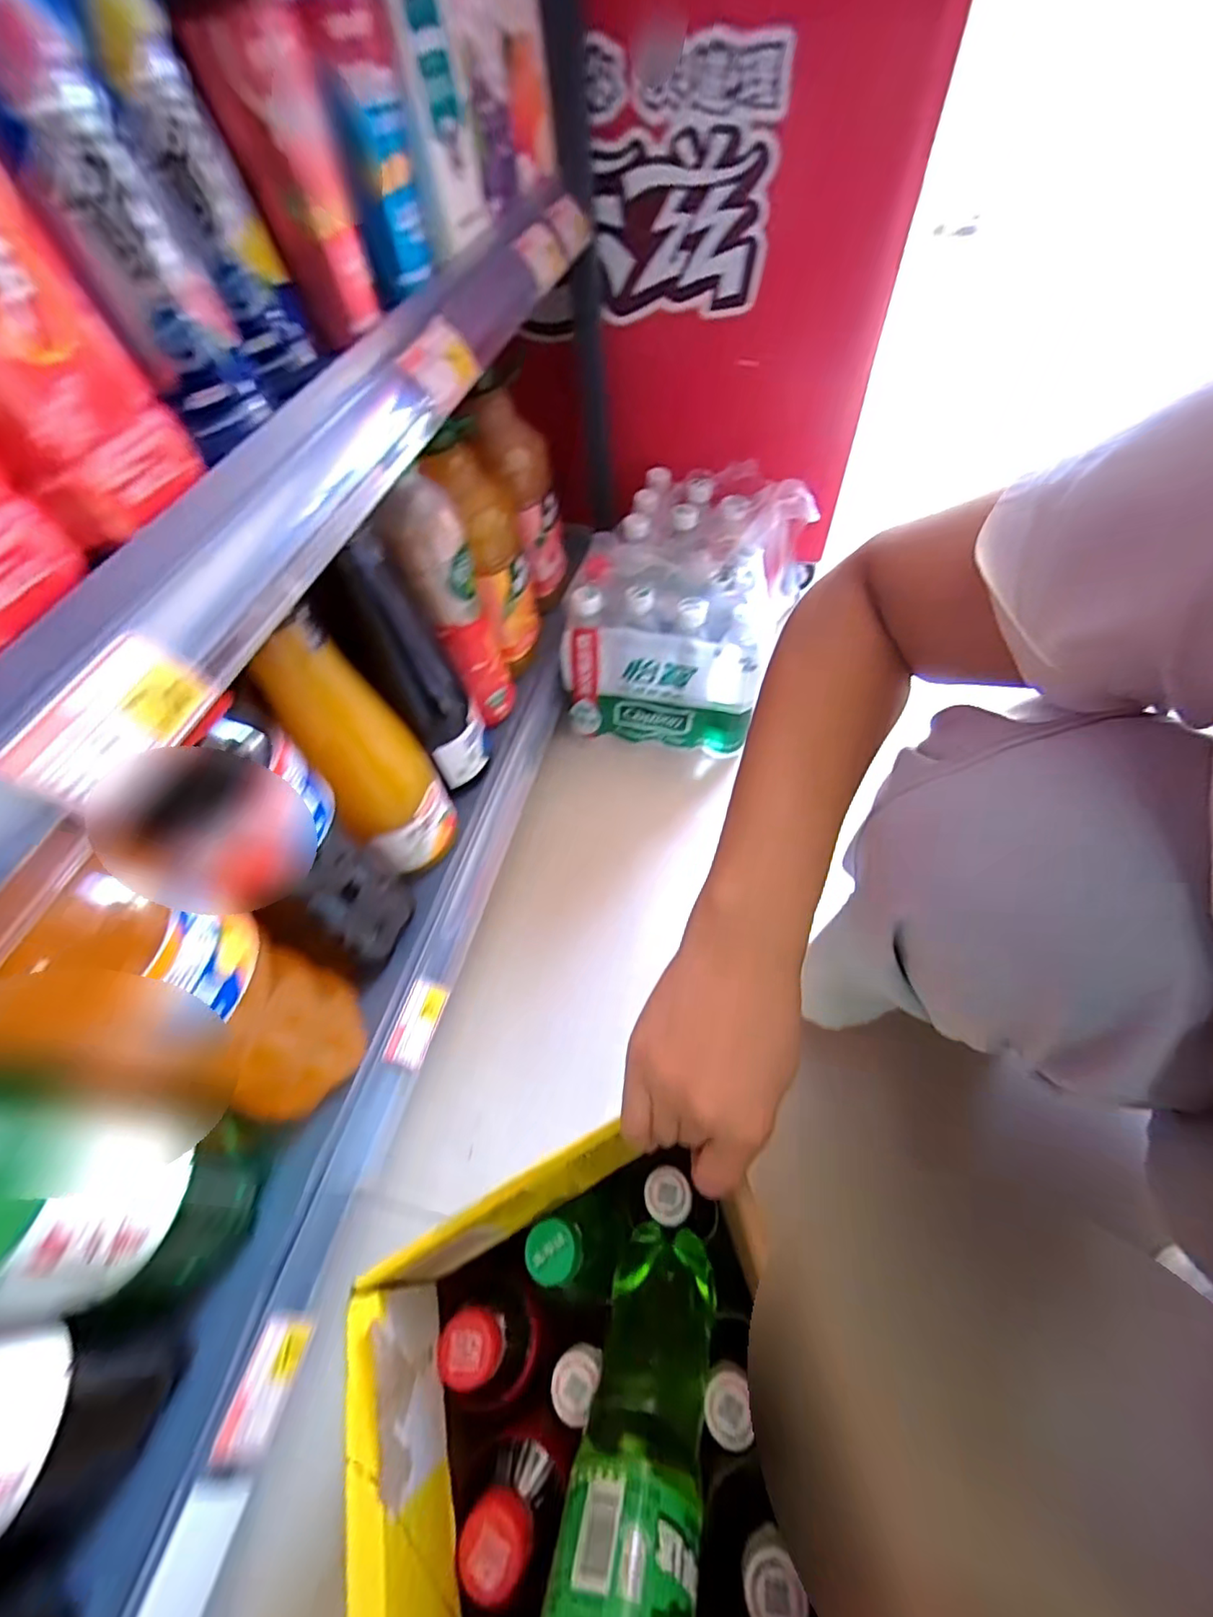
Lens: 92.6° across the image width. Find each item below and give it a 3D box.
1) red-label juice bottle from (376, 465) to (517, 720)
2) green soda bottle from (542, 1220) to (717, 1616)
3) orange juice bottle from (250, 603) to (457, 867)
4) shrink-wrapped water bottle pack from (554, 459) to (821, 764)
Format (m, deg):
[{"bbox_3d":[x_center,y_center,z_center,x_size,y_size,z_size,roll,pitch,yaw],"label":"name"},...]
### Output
[{"bbox_3d":[-0.155,-0.195,0.598,0.069,0.248,0.090,-14,57,-5],"label":"red-label juice bottle"},{"bbox_3d":[0.013,0.331,0.272,0.062,0.074,0.241,10,14,11],"label":"green soda bottle"},{"bbox_3d":[-0.206,-0.047,0.501,0.086,0.269,0.090,-27,59,-13],"label":"orange juice bottle"},{"bbox_3d":[0.117,-0.275,0.790,0.236,0.217,0.356,17,59,15],"label":"shrink-wrapped water bottle pack"}]

